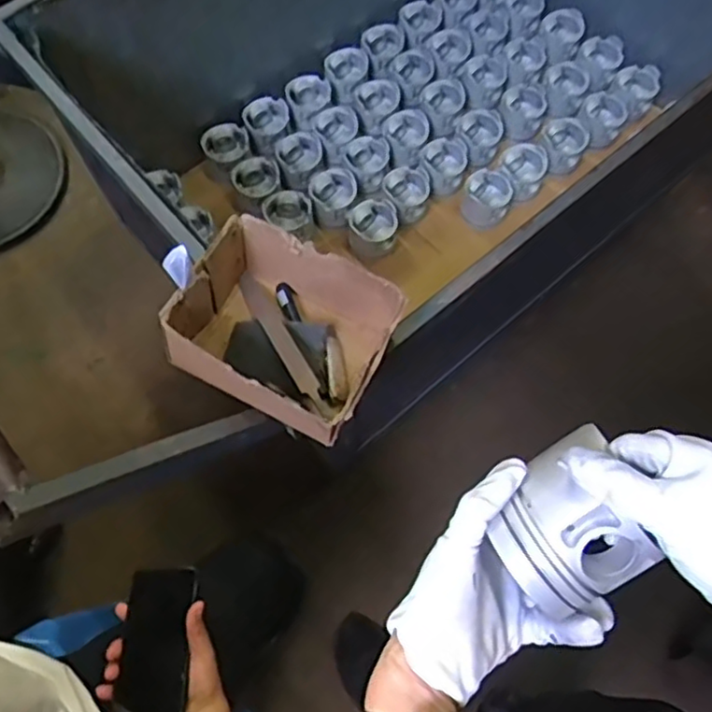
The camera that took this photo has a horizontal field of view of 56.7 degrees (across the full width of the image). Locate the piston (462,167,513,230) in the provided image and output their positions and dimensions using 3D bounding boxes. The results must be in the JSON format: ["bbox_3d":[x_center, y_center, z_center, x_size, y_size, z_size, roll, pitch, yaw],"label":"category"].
[{"bbox_3d":[0.259,-0.311,1.315,0.093,0.079,0.088,0,68,-1],"label":"piston"}]

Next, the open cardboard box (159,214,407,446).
[{"bbox_3d":[-0.069,-0.026,0.674,0.198,0.104,0.168,23,69,8],"label":"open cardboard box"}]

